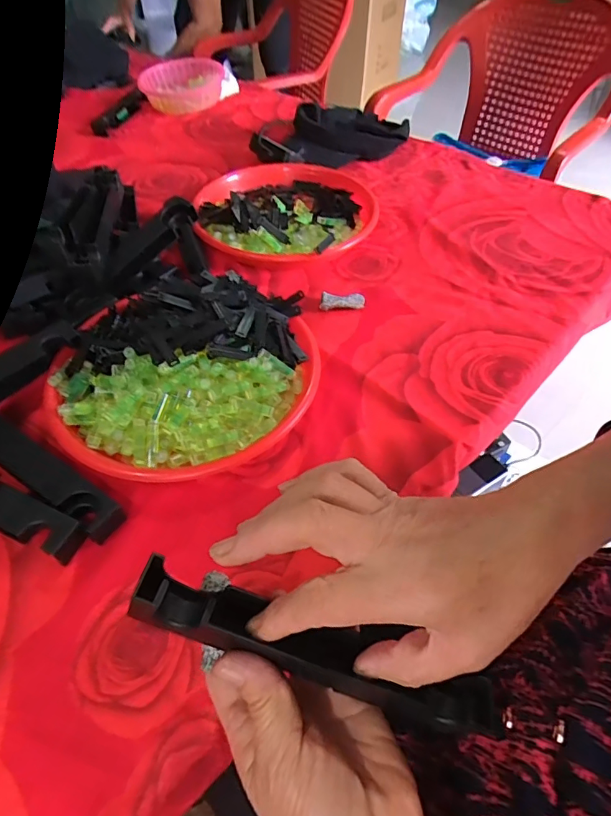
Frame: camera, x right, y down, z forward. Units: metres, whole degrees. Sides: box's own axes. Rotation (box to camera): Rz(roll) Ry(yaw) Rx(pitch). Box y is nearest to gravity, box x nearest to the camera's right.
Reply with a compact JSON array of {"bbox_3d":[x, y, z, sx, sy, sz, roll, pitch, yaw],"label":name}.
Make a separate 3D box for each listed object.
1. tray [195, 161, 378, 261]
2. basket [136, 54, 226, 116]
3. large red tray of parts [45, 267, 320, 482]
[{"bbox_3d":[-0.026,-0.267,0.647,0.243,0.049,0.229,1,52,2],"label":"tray"},{"bbox_3d":[-0.237,-0.598,0.893,0.144,0.057,0.113,6,52,6],"label":"basket"},{"bbox_3d":[-0.112,-0.037,0.448,0.235,0.068,0.218,1,52,2],"label":"large red tray of parts"}]

